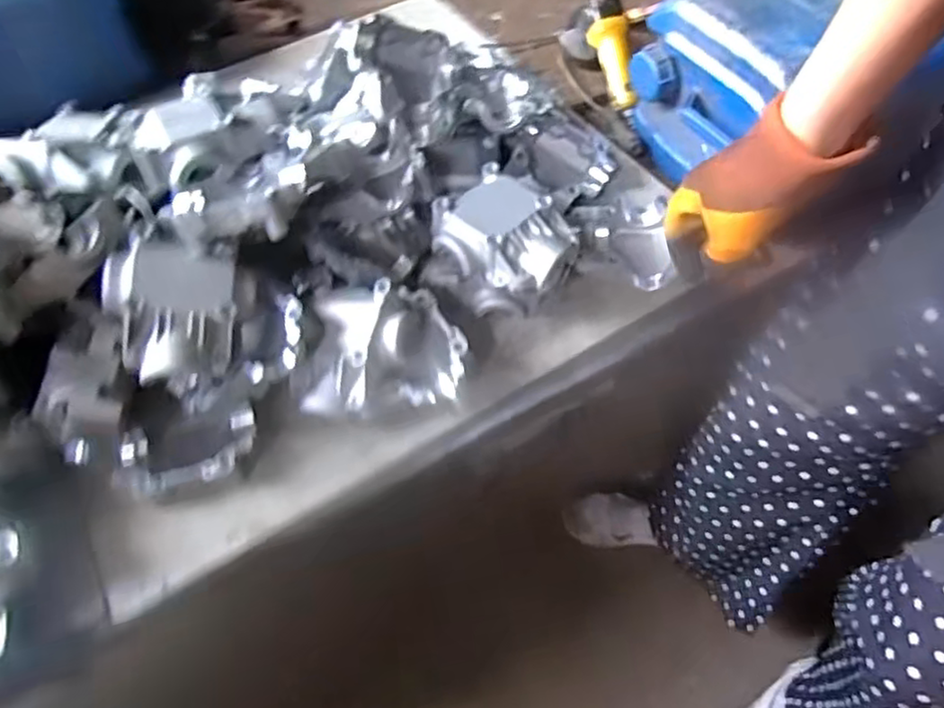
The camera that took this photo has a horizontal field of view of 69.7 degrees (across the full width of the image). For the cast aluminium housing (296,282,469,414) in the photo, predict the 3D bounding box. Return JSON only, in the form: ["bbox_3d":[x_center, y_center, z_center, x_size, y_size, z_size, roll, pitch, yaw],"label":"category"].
[{"bbox_3d":[-0.098,-0.011,0.706,0.173,0.071,0.133,-12,56,-5],"label":"cast aluminium housing"}]

